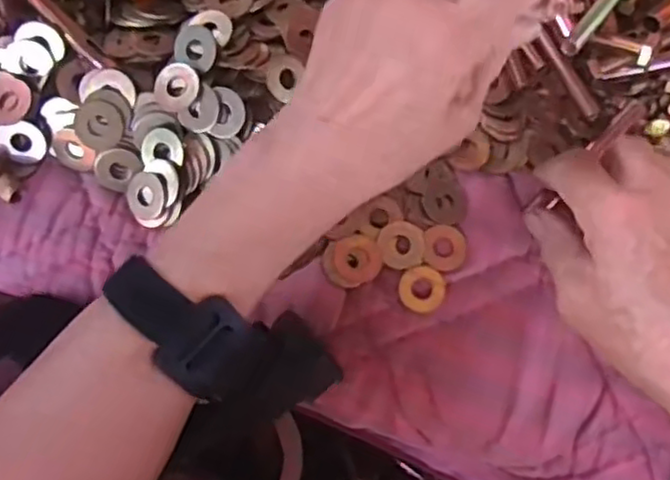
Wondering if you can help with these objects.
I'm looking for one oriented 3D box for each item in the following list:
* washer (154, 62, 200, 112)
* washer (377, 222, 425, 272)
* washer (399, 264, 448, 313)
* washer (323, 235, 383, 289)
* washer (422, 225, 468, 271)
[{"bbox_3d":[-0.080,-0.077,0.351,0.023,0.006,0.023,0,77,2],"label":"washer"},{"bbox_3d":[0.035,0.003,0.360,0.024,0.004,0.025,0,77,2],"label":"washer"},{"bbox_3d":[0.045,0.025,0.356,0.023,0.004,0.024,0,77,2],"label":"washer"},{"bbox_3d":[0.009,0.010,0.355,0.029,0.004,0.026,-26,77,-4],"label":"washer"},{"bbox_3d":[0.057,0.004,0.362,0.022,0.004,0.024,1,77,2],"label":"washer"}]

